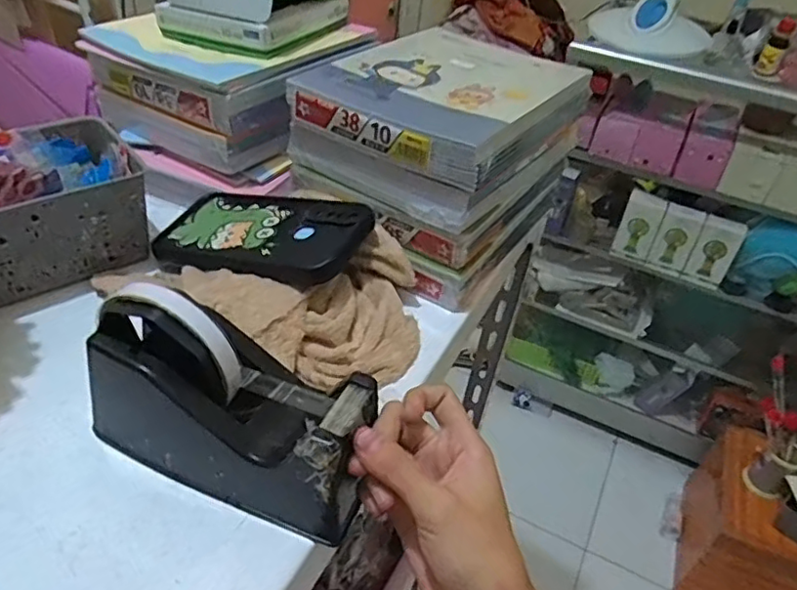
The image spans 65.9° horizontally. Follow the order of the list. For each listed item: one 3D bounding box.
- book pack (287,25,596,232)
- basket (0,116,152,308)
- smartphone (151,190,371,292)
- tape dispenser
[{"bbox_3d":[0.037,-0.145,0.498,0.158,0.068,0.193,26,43,22],"label":"book pack"},{"bbox_3d":[-0.260,-0.065,0.449,0.128,0.090,0.099,-26,49,-34],"label":"basket"},{"bbox_3d":[-0.103,-0.045,0.454,0.159,0.013,0.082,9,47,25],"label":"smartphone"},{"bbox_3d":[-0.085,0.052,0.320,0.149,0.100,0.057,18,40,14],"label":"tape dispenser"}]

